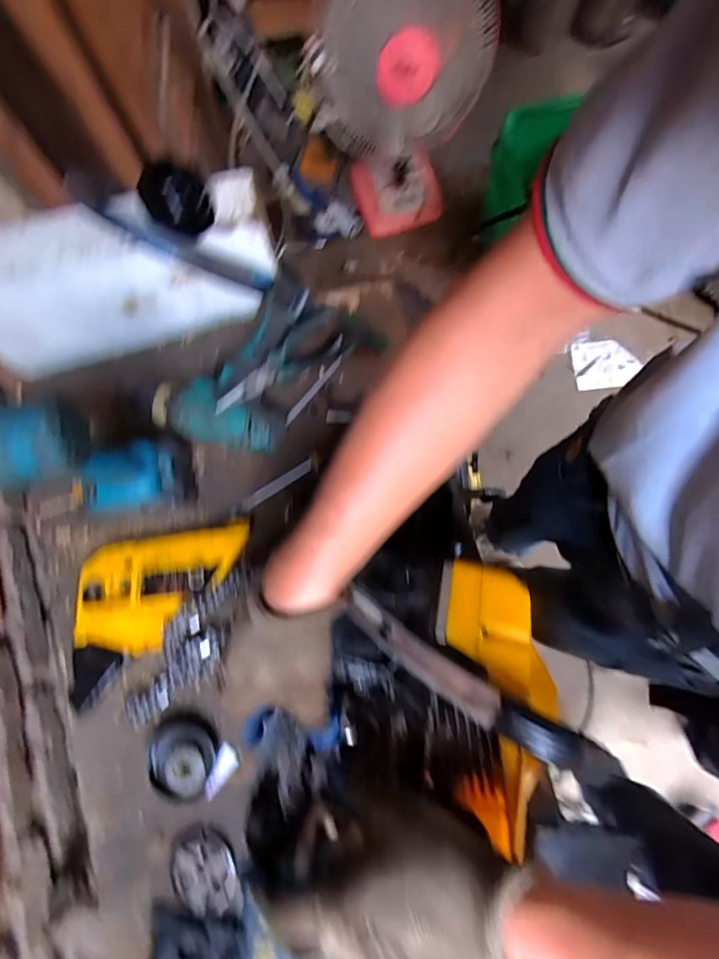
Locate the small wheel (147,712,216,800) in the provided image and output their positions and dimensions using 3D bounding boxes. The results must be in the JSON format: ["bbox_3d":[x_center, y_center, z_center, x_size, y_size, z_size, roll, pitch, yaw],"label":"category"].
[{"bbox_3d":[-0.183,0.284,0.483,0.067,0.027,0.071,0,80,1],"label":"small wheel"}]

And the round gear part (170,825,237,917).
[{"bbox_3d":[-0.156,0.392,0.475,0.069,0.013,0.069,0,80,1],"label":"round gear part"}]

